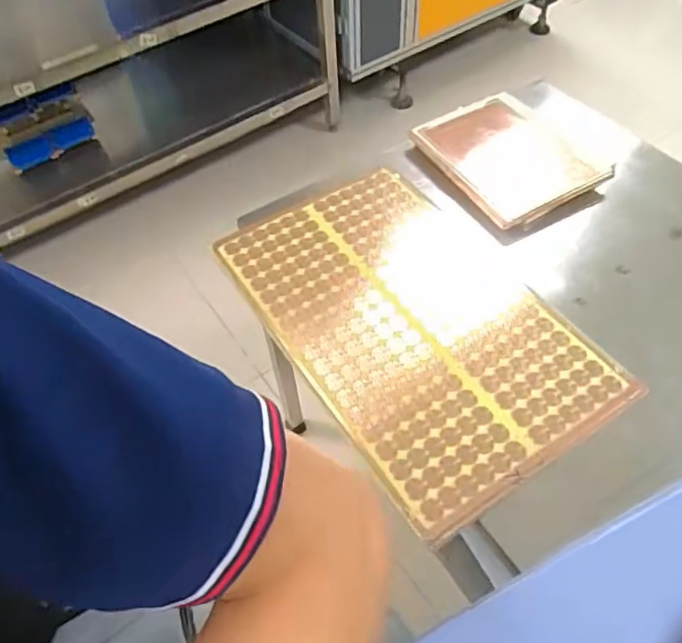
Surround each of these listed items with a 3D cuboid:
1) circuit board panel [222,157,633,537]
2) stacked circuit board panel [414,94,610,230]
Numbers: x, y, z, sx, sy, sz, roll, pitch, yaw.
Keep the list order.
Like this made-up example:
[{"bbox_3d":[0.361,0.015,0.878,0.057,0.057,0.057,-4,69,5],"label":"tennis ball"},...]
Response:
[{"bbox_3d":[0.082,-0.007,0.743,0.300,0.019,0.473,-30,57,-18],"label":"circuit board panel"},{"bbox_3d":[0.254,-0.248,0.899,0.202,0.034,0.248,-28,57,-17],"label":"stacked circuit board panel"}]

